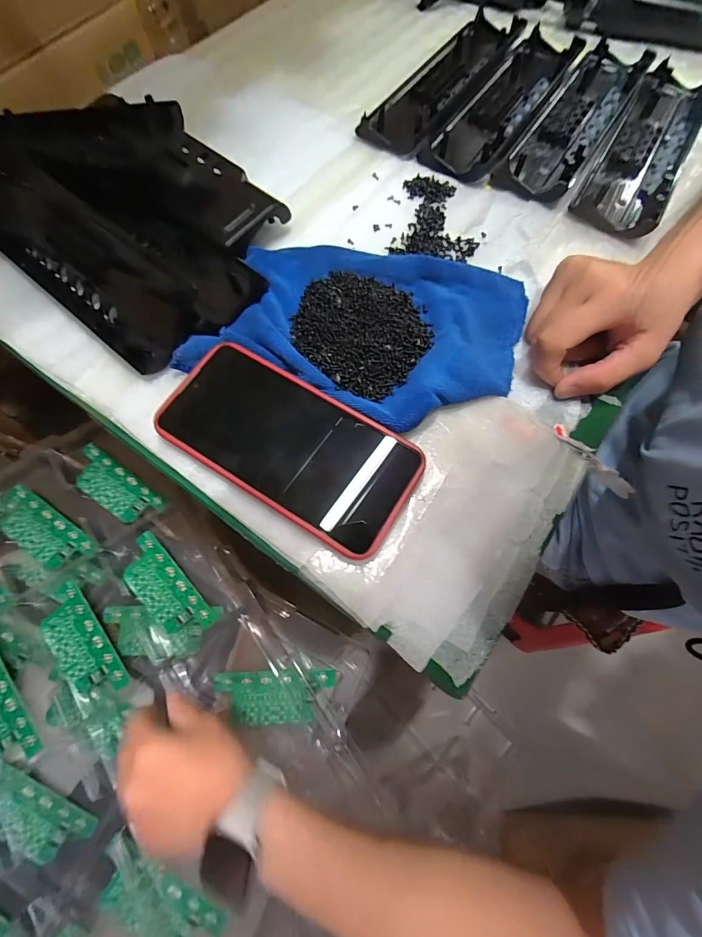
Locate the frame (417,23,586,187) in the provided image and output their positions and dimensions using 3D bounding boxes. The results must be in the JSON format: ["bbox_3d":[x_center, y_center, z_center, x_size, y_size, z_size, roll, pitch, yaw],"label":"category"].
[{"bbox_3d":[0.153,-0.366,0.368,0.068,0.019,0.242,31,72,11],"label":"frame"}]

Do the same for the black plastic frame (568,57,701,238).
[{"bbox_3d":[0.272,-0.295,0.338,0.069,0.020,0.231,29,72,11],"label":"black plastic frame"}]

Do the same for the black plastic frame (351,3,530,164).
[{"bbox_3d":[0.096,-0.402,0.385,0.071,0.024,0.239,31,72,11],"label":"black plastic frame"}]

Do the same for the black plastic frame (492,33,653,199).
[{"bbox_3d":[0.217,-0.340,0.358,0.067,0.022,0.237,31,72,11],"label":"black plastic frame"}]

